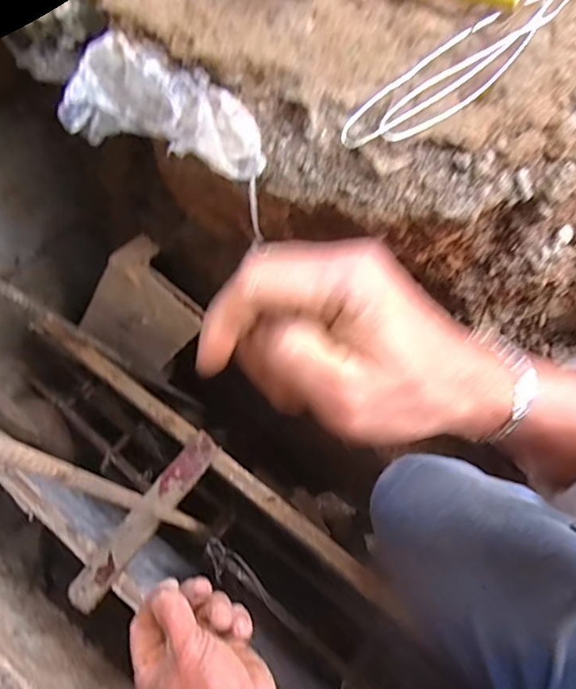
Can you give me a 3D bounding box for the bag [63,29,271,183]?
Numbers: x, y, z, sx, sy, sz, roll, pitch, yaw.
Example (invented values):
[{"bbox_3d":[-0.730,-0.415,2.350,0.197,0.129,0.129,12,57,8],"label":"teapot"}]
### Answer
[{"bbox_3d":[-0.083,-0.165,0.374,0.161,0.043,0.061,24,67,14],"label":"bag"}]

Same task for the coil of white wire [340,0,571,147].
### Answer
[{"bbox_3d":[0.187,-0.242,0.376,0.099,0.017,0.372,36,71,18],"label":"coil of white wire"}]

